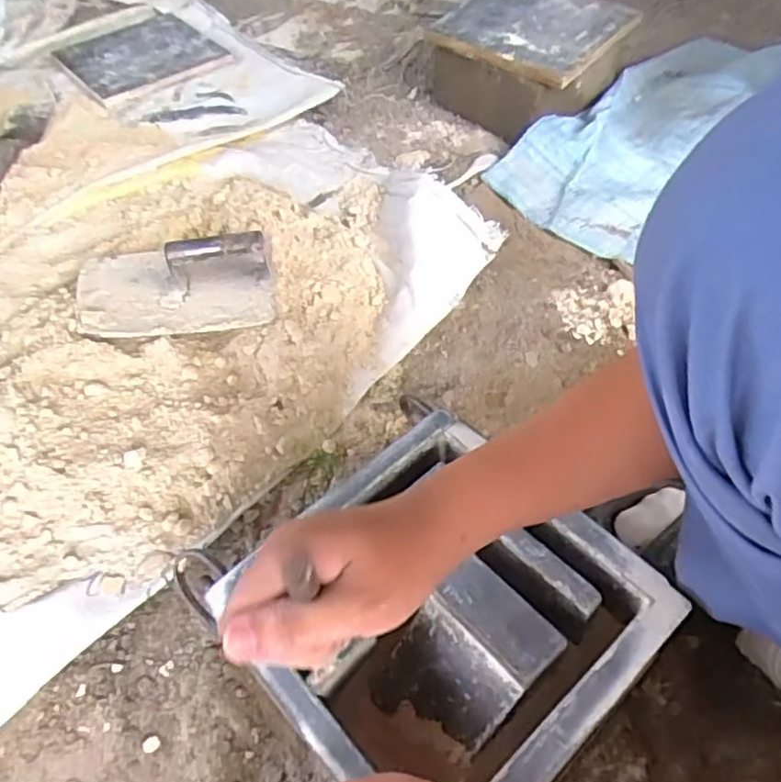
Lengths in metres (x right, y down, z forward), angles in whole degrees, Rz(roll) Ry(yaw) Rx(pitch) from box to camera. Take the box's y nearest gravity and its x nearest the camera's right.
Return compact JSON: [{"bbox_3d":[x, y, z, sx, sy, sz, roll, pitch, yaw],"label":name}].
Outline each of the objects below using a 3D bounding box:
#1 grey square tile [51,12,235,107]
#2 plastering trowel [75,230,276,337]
[{"bbox_3d":[-0.427,-0.577,1.145,0.230,0.023,0.250,-32,58,-22],"label":"grey square tile"},{"bbox_3d":[-0.246,-0.130,0.745,0.223,0.087,0.125,-4,52,-1],"label":"plastering trowel"}]

